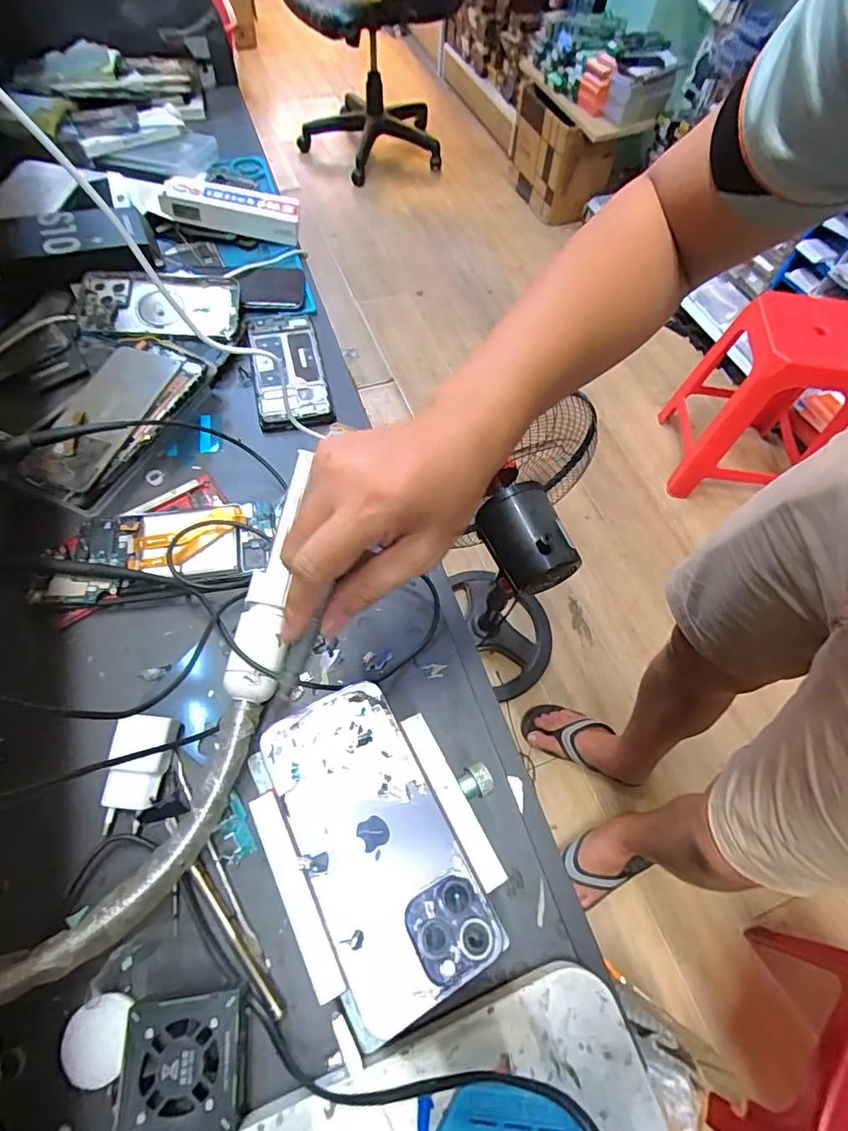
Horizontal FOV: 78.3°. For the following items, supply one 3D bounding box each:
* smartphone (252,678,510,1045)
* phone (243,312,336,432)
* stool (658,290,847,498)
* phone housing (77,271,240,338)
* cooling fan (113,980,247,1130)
[{"bbox_3d":[-0.027,0.145,0.282,0.075,0.007,0.156,-25,66,-16],"label":"smartphone"},{"bbox_3d":[-0.145,-0.209,0.547,0.072,0.010,0.163,-12,63,-10],"label":"phone"},{"bbox_3d":[0.879,-0.411,1.368,0.309,0.454,0.328,14,61,4],"label":"stool"},{"bbox_3d":[-0.286,-0.286,0.565,0.163,0.014,0.086,0,73,-7],"label":"phone housing"},{"bbox_3d":[-0.122,0.259,0.272,0.057,0.029,0.057,-5,62,-6],"label":"cooling fan"}]

